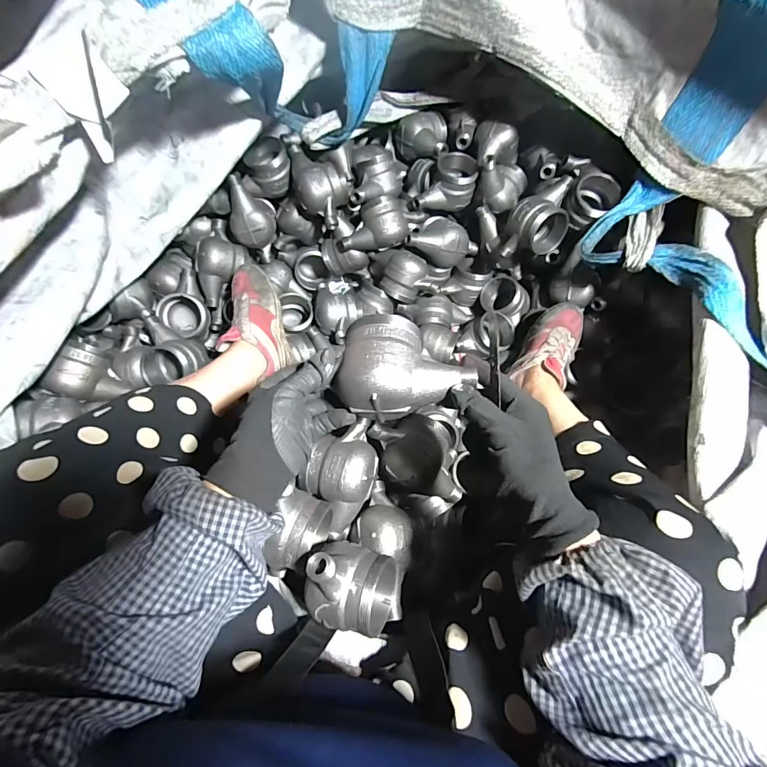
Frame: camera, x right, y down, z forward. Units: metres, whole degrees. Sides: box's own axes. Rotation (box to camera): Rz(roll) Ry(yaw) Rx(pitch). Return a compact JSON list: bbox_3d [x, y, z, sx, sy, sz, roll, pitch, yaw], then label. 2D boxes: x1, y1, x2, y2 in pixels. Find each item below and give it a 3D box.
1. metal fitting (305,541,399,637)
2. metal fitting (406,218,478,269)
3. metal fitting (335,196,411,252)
[{"bbox_3d":[-0.032,0.213,0.422,0.098,0.090,0.080,13,69,4],"label":"metal fitting"},{"bbox_3d":[0.117,-0.277,0.788,0.129,0.072,0.078,15,70,5],"label":"metal fitting"},{"bbox_3d":[-0.024,-0.300,0.780,0.139,0.070,0.086,-12,105,15],"label":"metal fitting"}]

